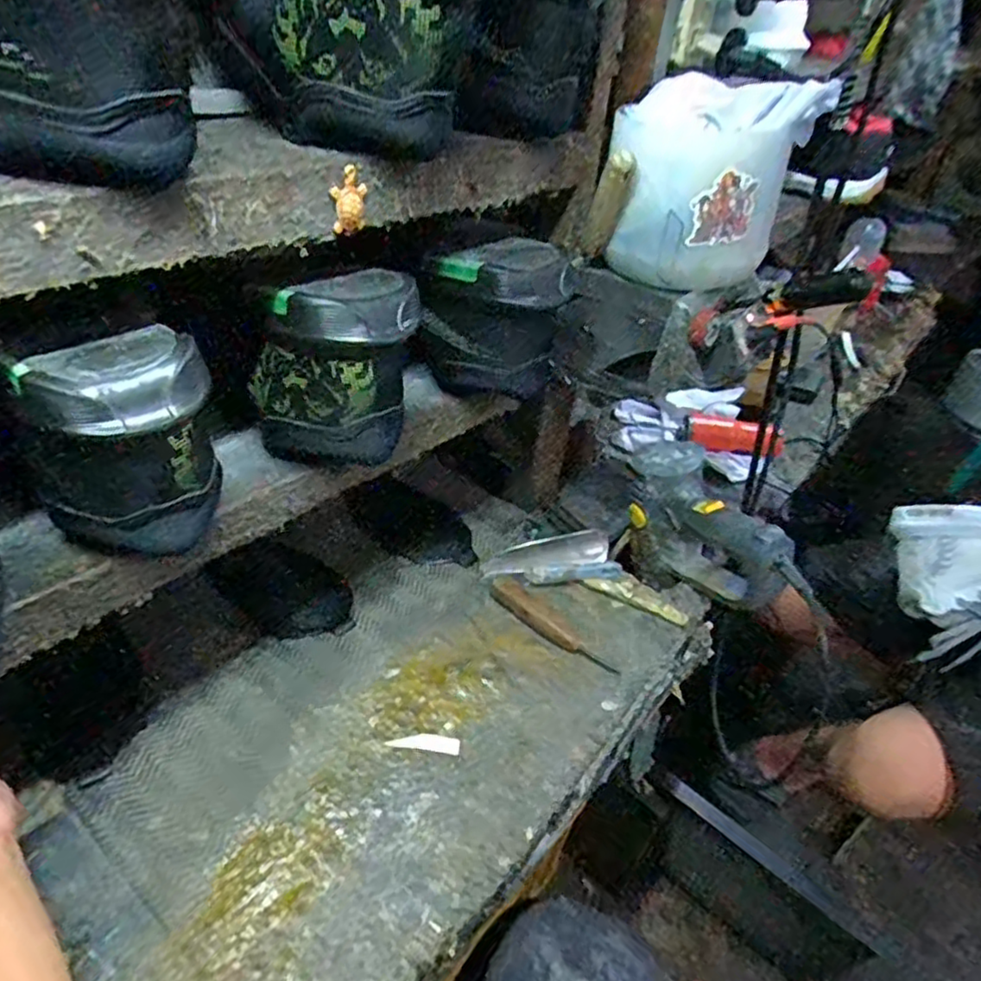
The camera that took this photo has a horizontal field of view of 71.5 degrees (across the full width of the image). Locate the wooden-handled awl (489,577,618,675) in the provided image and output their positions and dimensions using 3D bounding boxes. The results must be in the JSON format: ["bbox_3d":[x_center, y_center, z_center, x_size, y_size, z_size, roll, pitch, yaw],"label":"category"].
[{"bbox_3d":[0.056,0.124,0.634,0.138,0.014,0.031,32,45,29],"label":"wooden-handled awl"}]

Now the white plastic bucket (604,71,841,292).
[{"bbox_3d":[0.173,-0.249,0.555,0.153,0.143,0.081,14,38,7],"label":"white plastic bucket"}]

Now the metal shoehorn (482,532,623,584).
[{"bbox_3d":[0.064,0.071,0.693,0.134,0.031,0.038,-1,39,-9],"label":"metal shoehorn"}]

